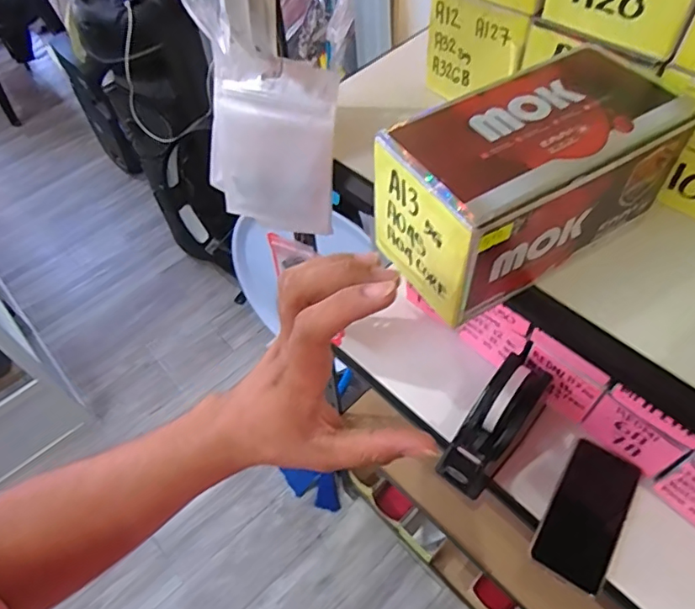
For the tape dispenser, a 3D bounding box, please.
[{"bbox_3d":[0.178,0.131,0.623,0.068,0.102,0.175,35,64,24],"label":"tape dispenser"}]

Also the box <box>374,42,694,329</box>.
[{"bbox_3d":[0.116,-0.083,0.348,0.178,0.089,0.096,-27,58,-15],"label":"box"}]

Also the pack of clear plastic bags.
[{"bbox_3d":[-0.071,-0.137,0.471,0.124,0.161,0.015,19,47,8],"label":"pack of clear plastic bags"}]

